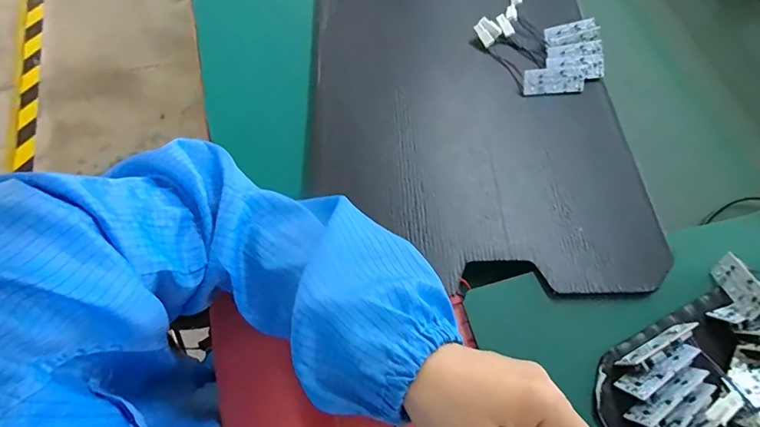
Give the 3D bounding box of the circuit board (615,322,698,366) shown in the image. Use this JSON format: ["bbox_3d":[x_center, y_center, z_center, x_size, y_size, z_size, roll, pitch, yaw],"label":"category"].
[{"bbox_3d":[0.210,0.099,0.337,0.061,0.027,0.010,-22,68,-14],"label":"circuit board"}]

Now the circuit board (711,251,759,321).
[{"bbox_3d":[0.291,0.057,0.361,0.010,0.024,0.063,13,32,3],"label":"circuit board"}]

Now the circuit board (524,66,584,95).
[{"bbox_3d":[0.181,-0.138,0.466,0.065,0.006,0.028,-6,88,-10],"label":"circuit board"}]

